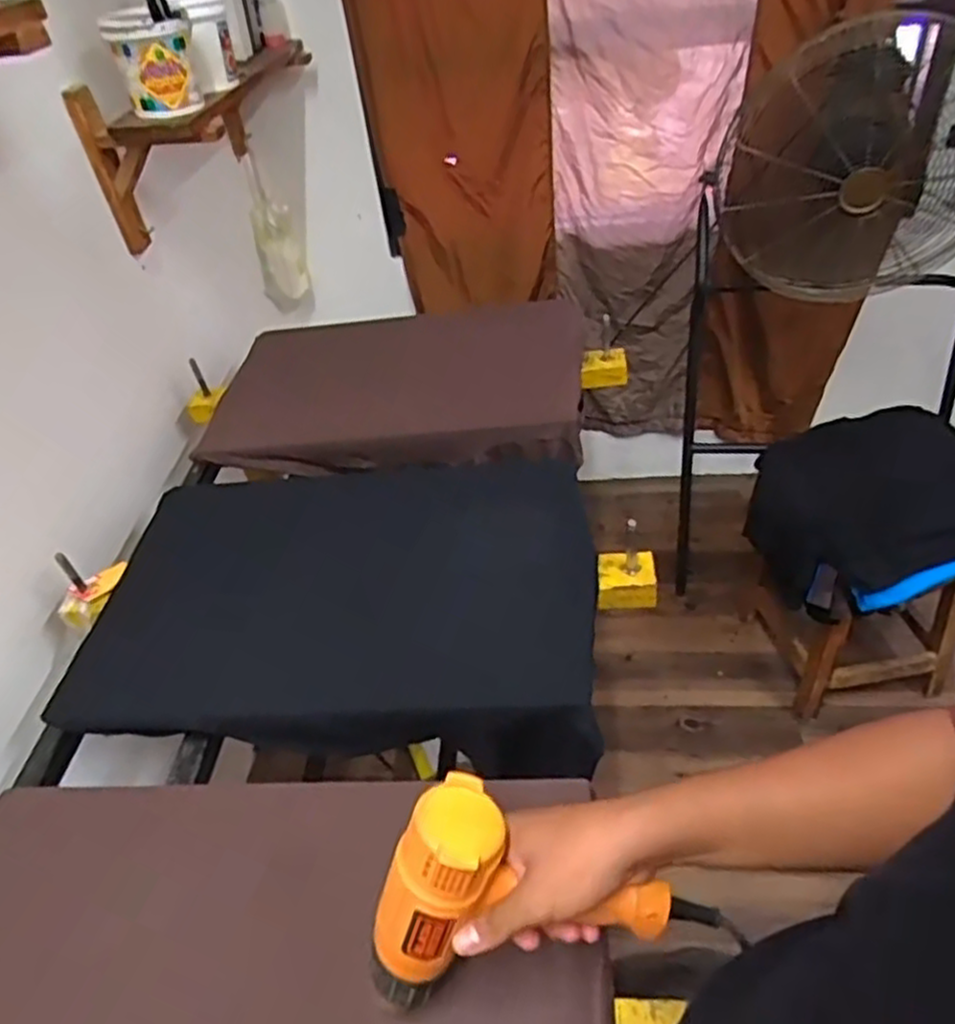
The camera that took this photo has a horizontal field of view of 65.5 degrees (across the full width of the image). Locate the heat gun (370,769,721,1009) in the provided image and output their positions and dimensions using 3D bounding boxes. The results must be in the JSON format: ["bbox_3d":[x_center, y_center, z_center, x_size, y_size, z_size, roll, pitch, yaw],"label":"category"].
[{"bbox_3d":[0.049,0.246,0.516,0.263,0.157,0.078,-8,28,0],"label":"heat gun"}]

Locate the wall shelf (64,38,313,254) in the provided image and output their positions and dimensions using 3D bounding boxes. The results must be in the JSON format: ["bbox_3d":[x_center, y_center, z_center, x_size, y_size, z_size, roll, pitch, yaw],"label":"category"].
[{"bbox_3d":[-0.480,-0.712,1.380,0.225,0.227,0.609,-1,41,7],"label":"wall shelf"}]

